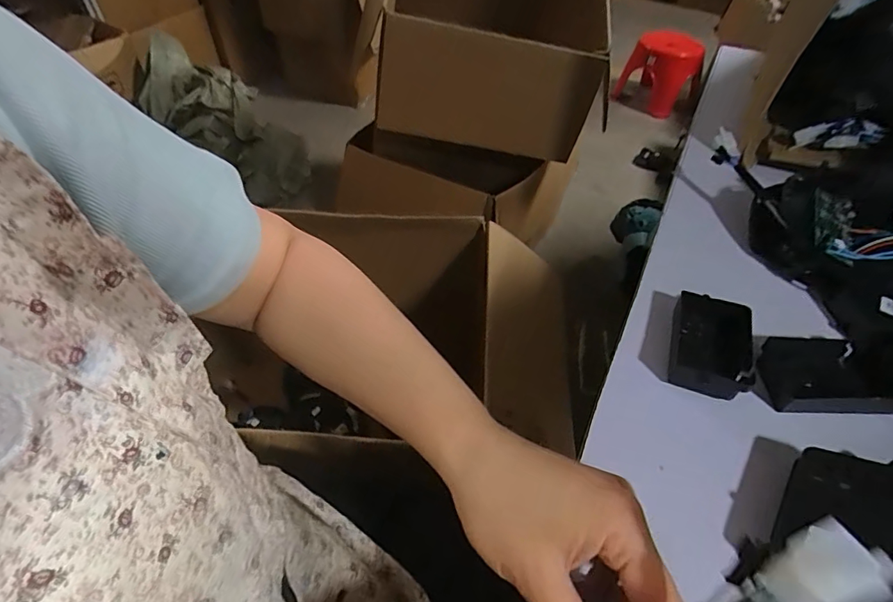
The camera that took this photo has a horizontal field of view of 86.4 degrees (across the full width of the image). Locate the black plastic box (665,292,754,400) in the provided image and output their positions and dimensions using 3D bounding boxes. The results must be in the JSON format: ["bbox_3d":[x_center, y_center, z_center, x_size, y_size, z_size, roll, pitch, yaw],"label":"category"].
[{"bbox_3d":[0.211,0.036,0.383,0.055,0.031,0.093,21,51,17],"label":"black plastic box"}]

